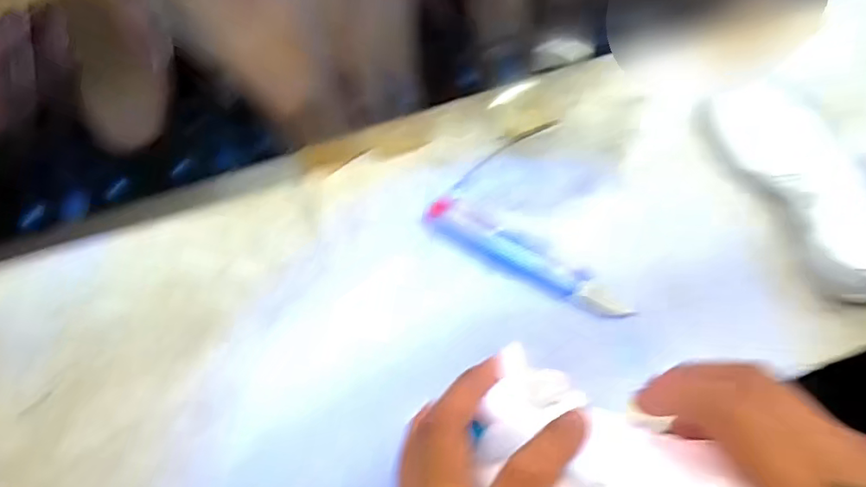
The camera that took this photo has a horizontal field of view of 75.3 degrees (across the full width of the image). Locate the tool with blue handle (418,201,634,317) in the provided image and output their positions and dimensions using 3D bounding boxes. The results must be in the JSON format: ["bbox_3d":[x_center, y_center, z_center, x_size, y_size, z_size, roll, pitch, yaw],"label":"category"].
[{"bbox_3d":[0.068,0.012,0.419,0.161,0.006,0.030,30,74,12],"label":"tool with blue handle"}]

